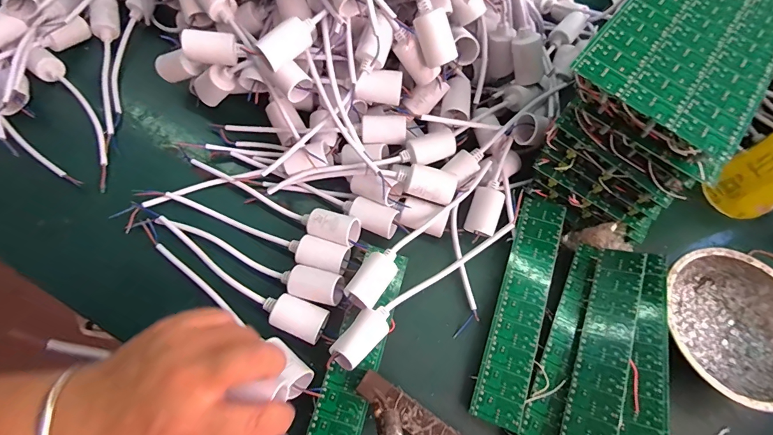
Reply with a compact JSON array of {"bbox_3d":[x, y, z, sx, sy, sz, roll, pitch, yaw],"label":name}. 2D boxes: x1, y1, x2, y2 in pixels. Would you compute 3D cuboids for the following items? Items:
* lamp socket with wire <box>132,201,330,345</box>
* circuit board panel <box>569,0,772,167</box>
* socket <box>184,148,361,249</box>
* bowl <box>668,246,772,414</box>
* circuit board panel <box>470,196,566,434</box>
[{"bbox_3d":[-0.147,0.046,0.336,0.211,0.026,0.030,27,67,9],"label":"lamp socket with wire"},{"bbox_3d":[0.228,-0.134,0.281,0.111,0.004,0.197,38,68,12],"label":"circuit board panel"},{"bbox_3d":[-0.119,-0.019,0.366,0.199,0.034,0.028,22,66,7],"label":"socket"},{"bbox_3d":[0.298,0.094,0.331,0.116,0.039,0.129,4,65,-1],"label":"bowl"},{"bbox_3d":[0.121,0.074,0.337,0.041,0.004,0.203,17,67,15],"label":"circuit board panel"}]

